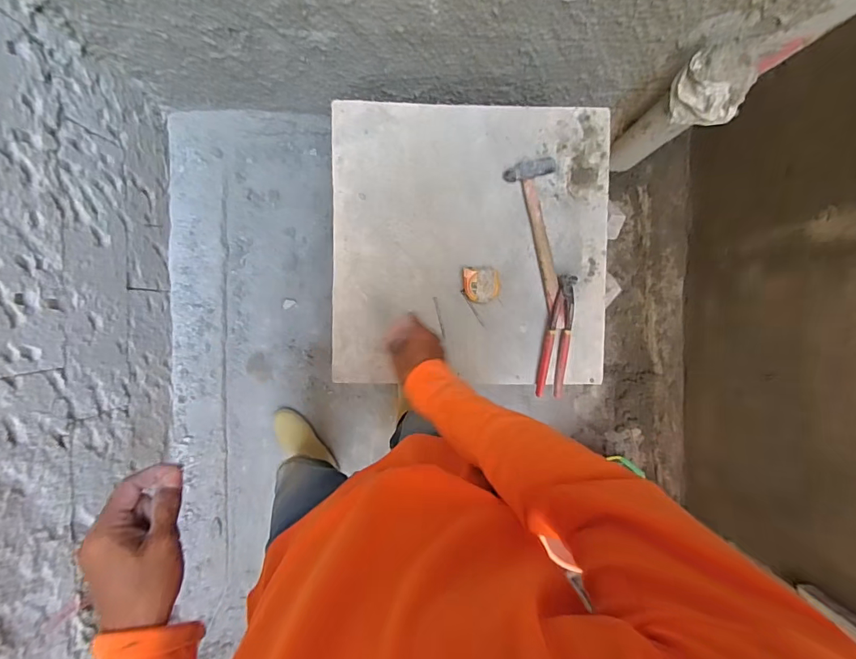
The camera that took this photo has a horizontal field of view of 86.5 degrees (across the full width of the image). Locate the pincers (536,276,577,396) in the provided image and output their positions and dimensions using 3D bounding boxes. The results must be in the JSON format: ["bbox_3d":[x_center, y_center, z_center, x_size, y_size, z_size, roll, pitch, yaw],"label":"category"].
[{"bbox_3d":[0.241,0.015,0.828,0.048,0.032,0.221,9,92,-3],"label":"pincers"}]

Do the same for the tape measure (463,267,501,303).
[{"bbox_3d":[0.095,-0.079,0.815,0.063,0.043,0.060,1,93,-3],"label":"tape measure"}]

